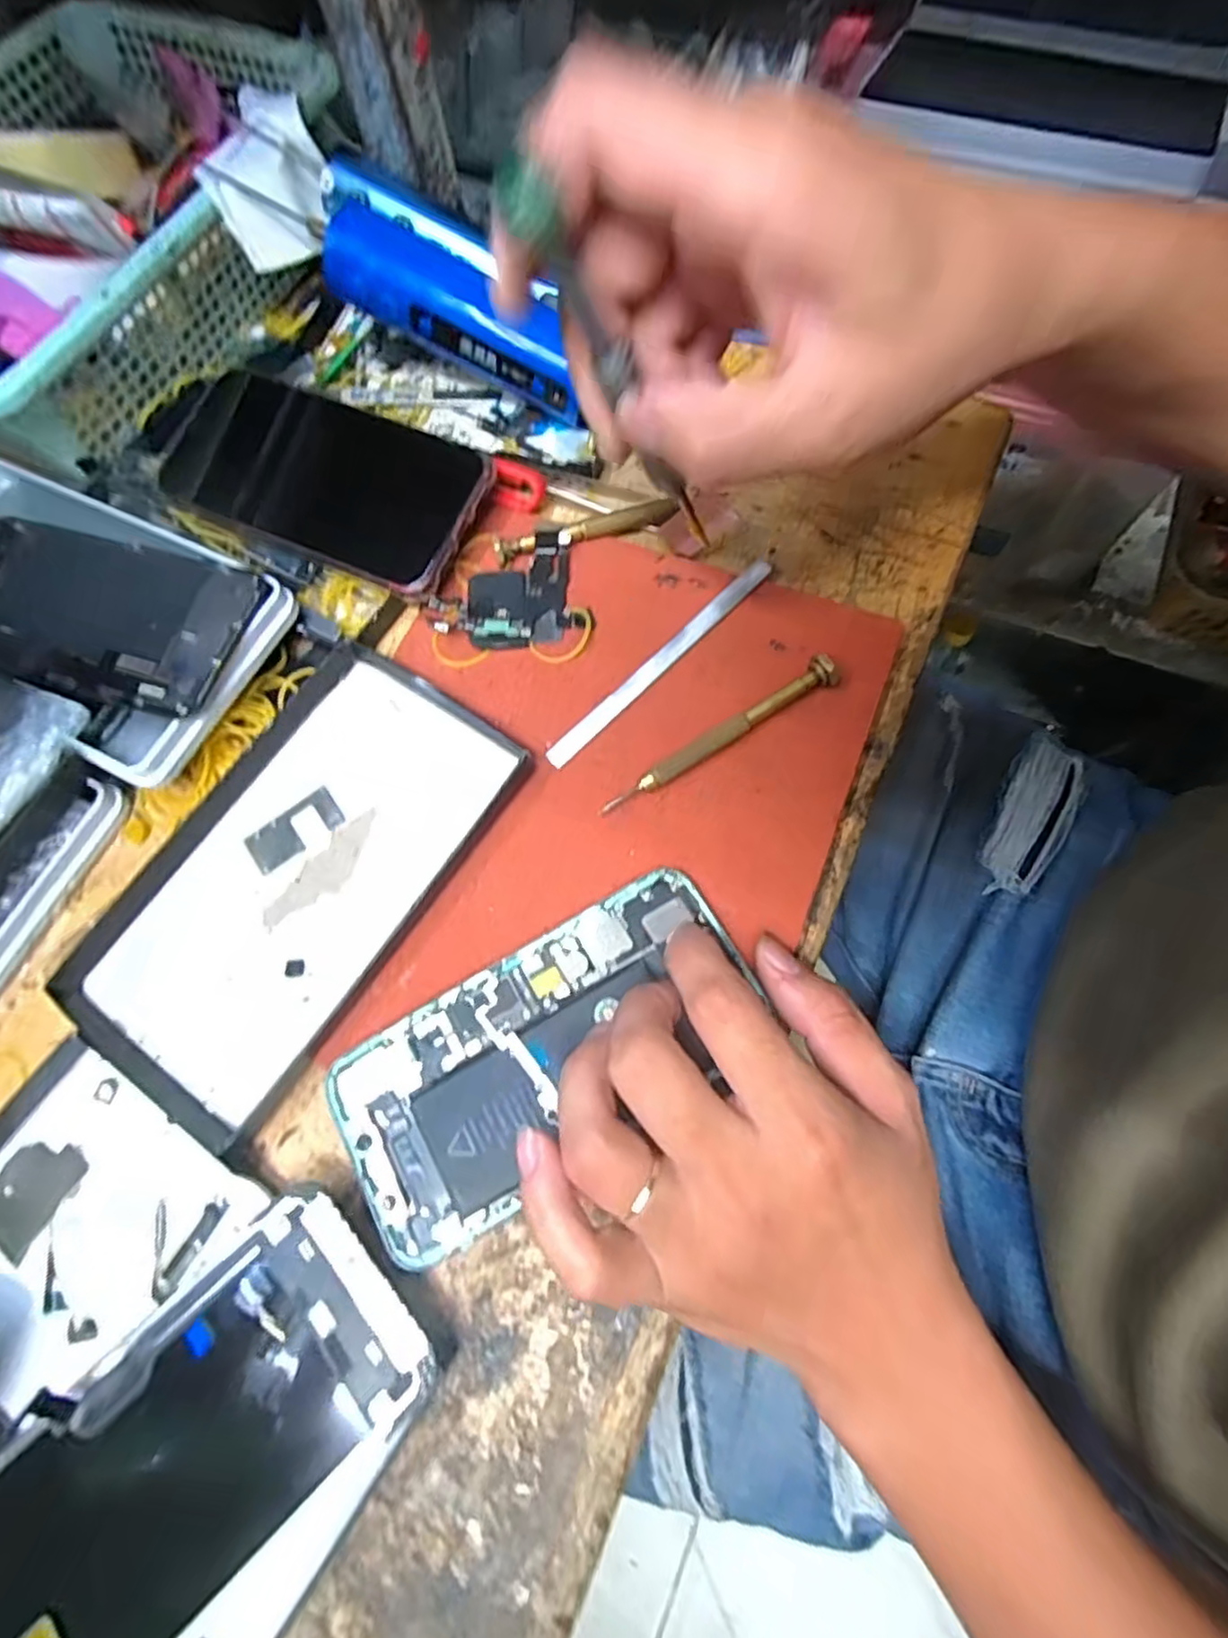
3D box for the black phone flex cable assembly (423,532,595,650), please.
[{"bbox_3d":[-0.049,-0.099,0.315,0.068,0.010,0.048,-12,77,-9],"label":"black phone flex cable assembly"}]

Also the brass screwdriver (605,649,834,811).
[{"bbox_3d":[0.045,-0.034,0.285,0.114,0.014,0.009,-31,74,-9],"label":"brass screwdriver"}]

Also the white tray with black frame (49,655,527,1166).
[{"bbox_3d":[-0.125,0.017,0.276,0.103,0.009,0.177,32,75,11],"label":"white tray with black frame"}]

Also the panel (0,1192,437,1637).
[{"bbox_3d":[-0.125,0.185,0.204,0.136,0.011,0.070,-40,70,-16],"label":"panel"}]

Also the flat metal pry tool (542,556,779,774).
[{"bbox_3d":[0.021,-0.069,0.303,0.010,0.004,0.132,43,78,13],"label":"flat metal pry tool"}]

